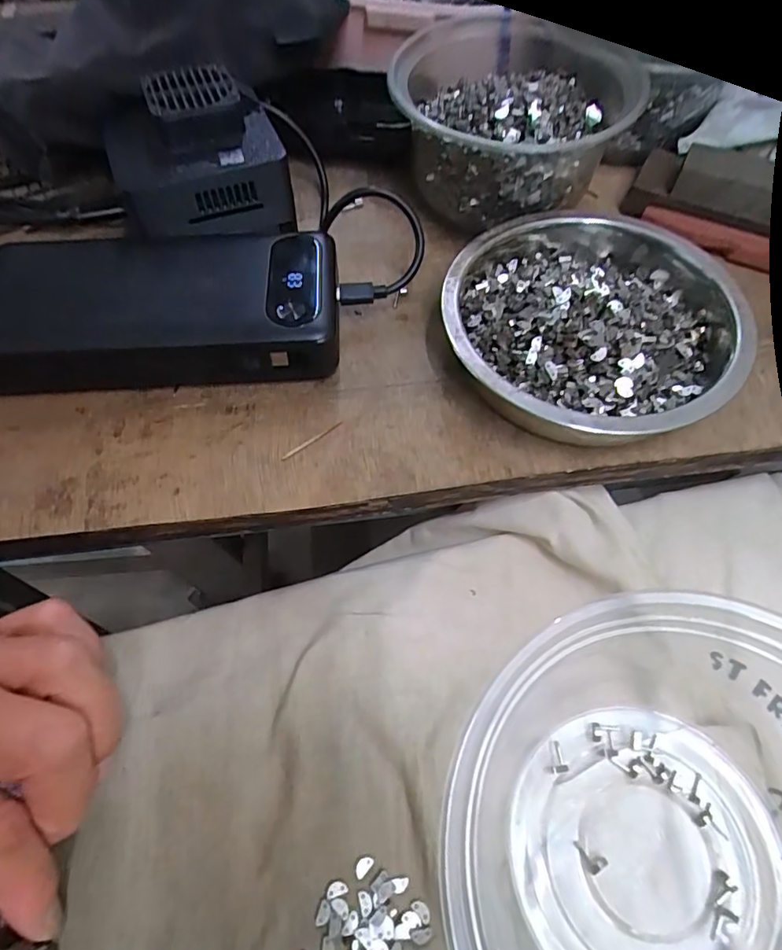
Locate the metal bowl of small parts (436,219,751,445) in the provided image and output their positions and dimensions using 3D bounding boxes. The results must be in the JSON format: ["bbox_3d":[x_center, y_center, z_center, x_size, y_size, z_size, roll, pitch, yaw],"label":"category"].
[{"bbox_3d":[0.088,-0.071,0.234,0.118,0.034,0.133,22,62,12],"label":"metal bowl of small parts"}]

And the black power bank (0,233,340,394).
[{"bbox_3d":[-0.101,-0.076,0.243,0.152,0.028,0.072,-2,60,-1],"label":"black power bank"}]

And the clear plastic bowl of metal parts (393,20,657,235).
[{"bbox_3d":[0.058,-0.175,0.274,0.105,0.061,0.112,0,60,0],"label":"clear plastic bowl of metal parts"}]

